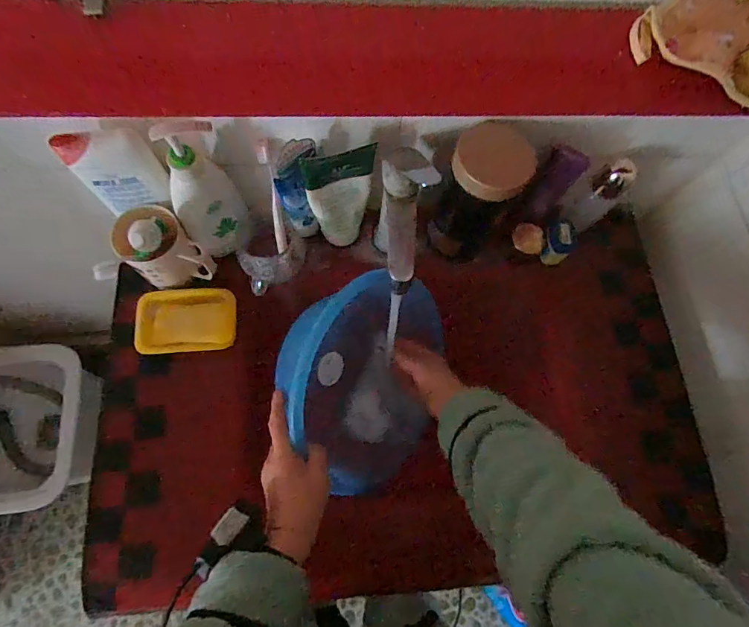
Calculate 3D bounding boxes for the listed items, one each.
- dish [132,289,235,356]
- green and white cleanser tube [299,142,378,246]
[{"bbox_3d":[-0.252,0.008,0.575,0.122,0.024,0.085,-6,72,-1],"label":"dish"},{"bbox_3d":[-0.041,-0.147,0.561,0.087,0.160,0.036,-10,72,-3],"label":"green and white cleanser tube"}]

